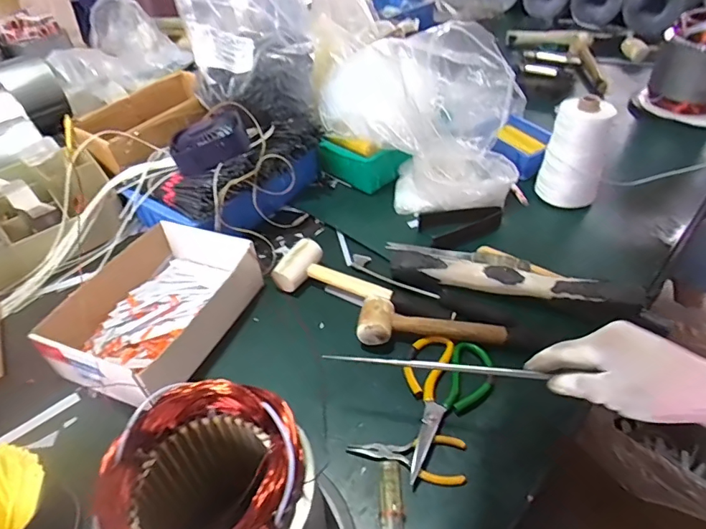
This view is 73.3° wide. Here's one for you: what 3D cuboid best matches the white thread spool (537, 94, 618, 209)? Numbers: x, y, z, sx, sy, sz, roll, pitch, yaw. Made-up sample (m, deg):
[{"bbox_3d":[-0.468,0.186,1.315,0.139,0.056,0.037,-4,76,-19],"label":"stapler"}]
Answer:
[{"bbox_3d":[0.362,-0.185,0.767,0.095,0.165,0.082,16,47,21],"label":"white thread spool"}]

